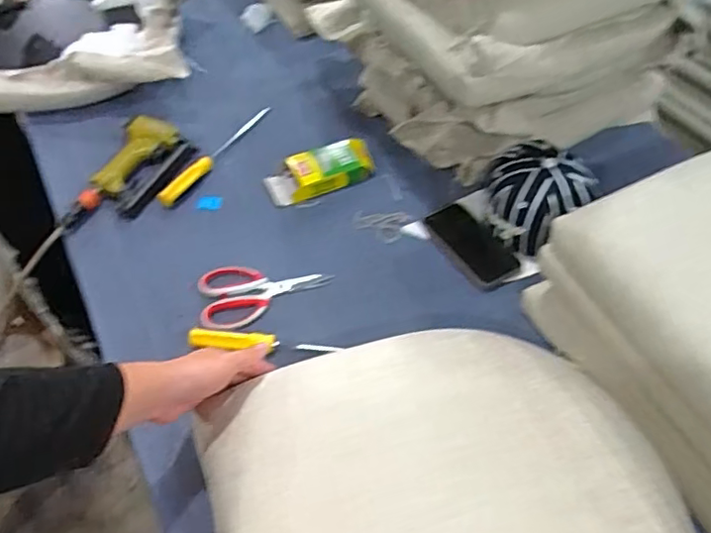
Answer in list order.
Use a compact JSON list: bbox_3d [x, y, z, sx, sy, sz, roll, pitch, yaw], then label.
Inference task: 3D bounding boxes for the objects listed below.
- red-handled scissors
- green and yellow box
[{"bbox_3d":[-0.131,0.042,0.834,0.183,0.020,0.100,-5,51,-1],"label":"red-handled scissors"},{"bbox_3d":[-0.060,-0.161,0.979,0.179,0.037,0.088,-17,53,-11],"label":"green and yellow box"}]

